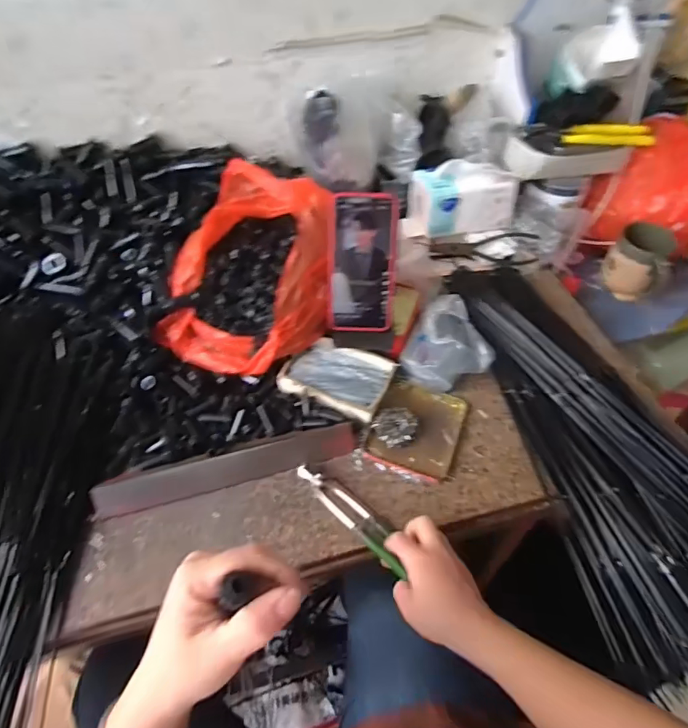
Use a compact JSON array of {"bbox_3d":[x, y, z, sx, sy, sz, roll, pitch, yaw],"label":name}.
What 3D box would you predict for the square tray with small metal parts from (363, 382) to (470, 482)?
[{"bbox_3d":[0.090,0.074,0.586,0.104,0.019,0.118,18,54,12],"label":"square tray with small metal parts"}]

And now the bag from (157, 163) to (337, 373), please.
[{"bbox_3d":[-0.117,-0.125,0.615,0.200,0.136,0.242,2,52,1],"label":"bag"}]

